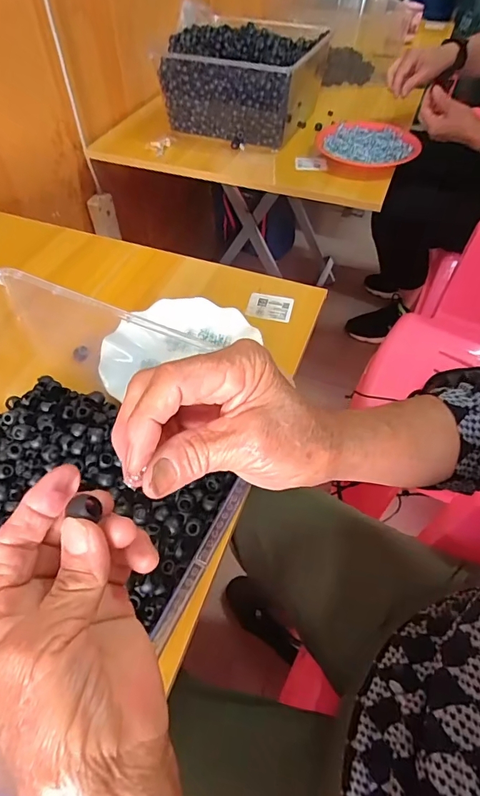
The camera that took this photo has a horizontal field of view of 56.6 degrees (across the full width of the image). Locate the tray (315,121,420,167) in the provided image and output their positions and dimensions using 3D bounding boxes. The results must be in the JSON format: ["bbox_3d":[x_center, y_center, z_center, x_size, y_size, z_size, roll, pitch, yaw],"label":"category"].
[{"bbox_3d":[0.252,-0.500,0.885,0.193,0.034,0.196,14,53,9],"label":"tray"}]

